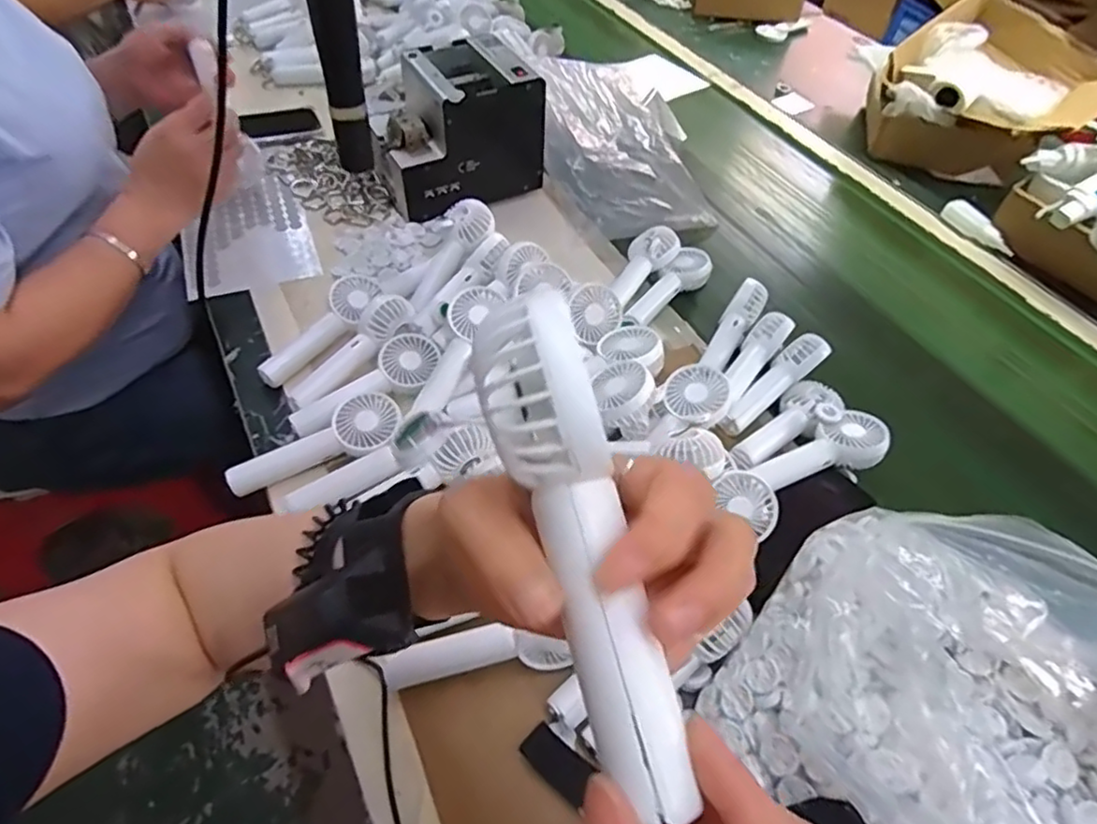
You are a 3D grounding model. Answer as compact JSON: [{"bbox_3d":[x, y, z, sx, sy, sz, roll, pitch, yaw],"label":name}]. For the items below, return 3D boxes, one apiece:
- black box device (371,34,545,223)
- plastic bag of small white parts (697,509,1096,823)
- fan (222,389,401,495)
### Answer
[{"bbox_3d":[-0.115,-0.336,0.771,0.182,0.153,0.131,-22,56,-22],"label":"black box device"},{"bbox_3d":[0.238,0.171,0.341,0.249,0.182,0.176,39,57,23],"label":"plastic bag of small white parts"},{"bbox_3d":[-0.195,0.031,0.541,0.144,0.039,0.054,-20,56,-20],"label":"fan"}]

